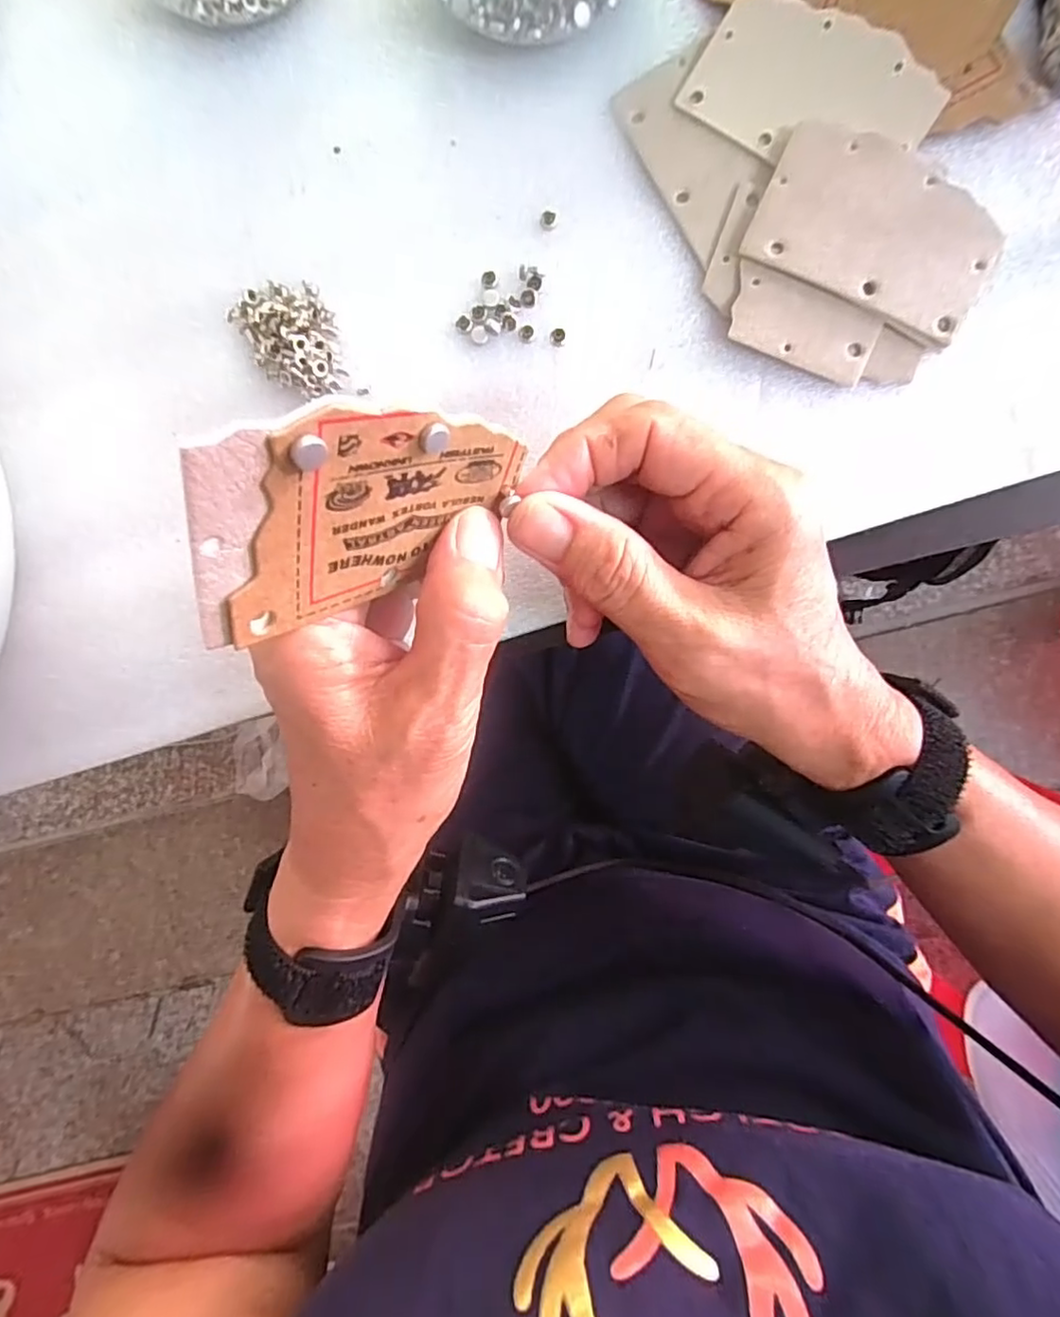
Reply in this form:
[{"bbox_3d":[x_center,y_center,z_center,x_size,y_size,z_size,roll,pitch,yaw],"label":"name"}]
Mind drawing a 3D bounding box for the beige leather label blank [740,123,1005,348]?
[{"bbox_3d":[0.126,-0.156,0.223,0.085,0.004,0.055,25,92,2],"label":"beige leather label blank"}]

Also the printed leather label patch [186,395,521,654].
[{"bbox_3d":[-0.036,-0.034,0.145,0.004,0.080,0.054,47,139,23],"label":"printed leather label patch"}]

